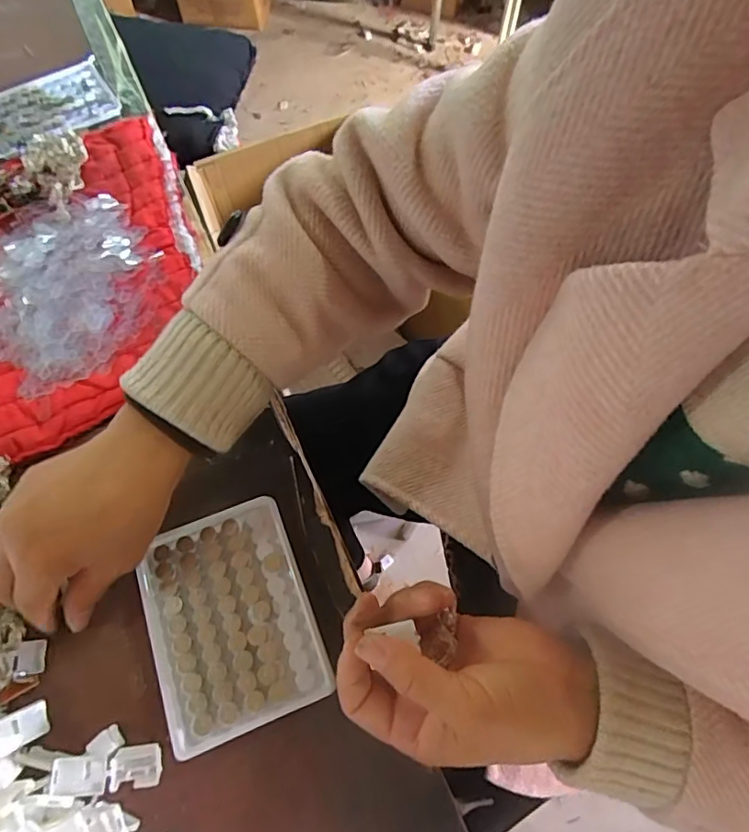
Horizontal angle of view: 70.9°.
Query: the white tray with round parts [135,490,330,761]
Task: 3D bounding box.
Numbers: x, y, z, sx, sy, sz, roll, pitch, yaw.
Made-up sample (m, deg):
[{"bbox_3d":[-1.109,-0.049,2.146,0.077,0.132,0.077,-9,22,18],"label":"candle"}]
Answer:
[{"bbox_3d":[-0.092,0.127,0.333,0.097,0.020,0.128,-20,68,-9],"label":"white tray with round parts"}]

